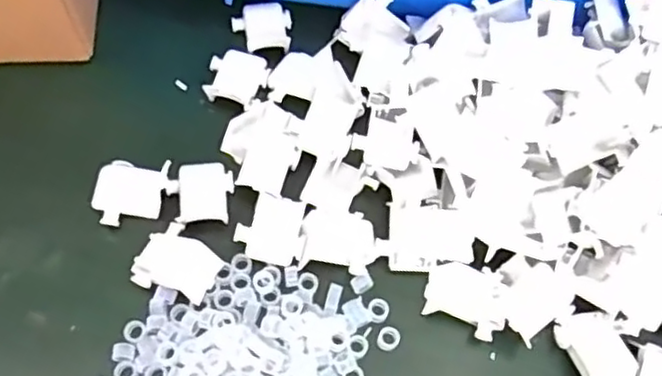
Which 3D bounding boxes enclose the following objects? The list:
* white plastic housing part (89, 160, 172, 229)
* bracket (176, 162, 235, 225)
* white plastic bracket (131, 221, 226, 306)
[{"bbox_3d":[-0.088,0.002,0.292,0.031,0.008,0.029,4,64,-2],"label":"white plastic housing part"},{"bbox_3d":[-0.055,0.002,0.293,0.023,0.005,0.029,-3,64,-5],"label":"bracket"},{"bbox_3d":[-0.063,0.031,0.277,0.034,0.004,0.028,19,64,6],"label":"white plastic bracket"}]

